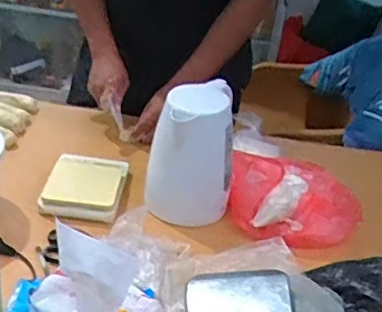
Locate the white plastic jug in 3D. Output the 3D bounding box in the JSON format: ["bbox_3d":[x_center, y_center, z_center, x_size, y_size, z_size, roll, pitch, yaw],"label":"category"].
[{"bbox_3d":[0.001,-0.003,0.974,0.138,0.225,0.110,8,31,0],"label":"white plastic jug"}]

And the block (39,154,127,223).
[{"bbox_3d":[-0.184,0.051,0.992,0.130,0.025,0.160,8,31,0],"label":"block"}]

